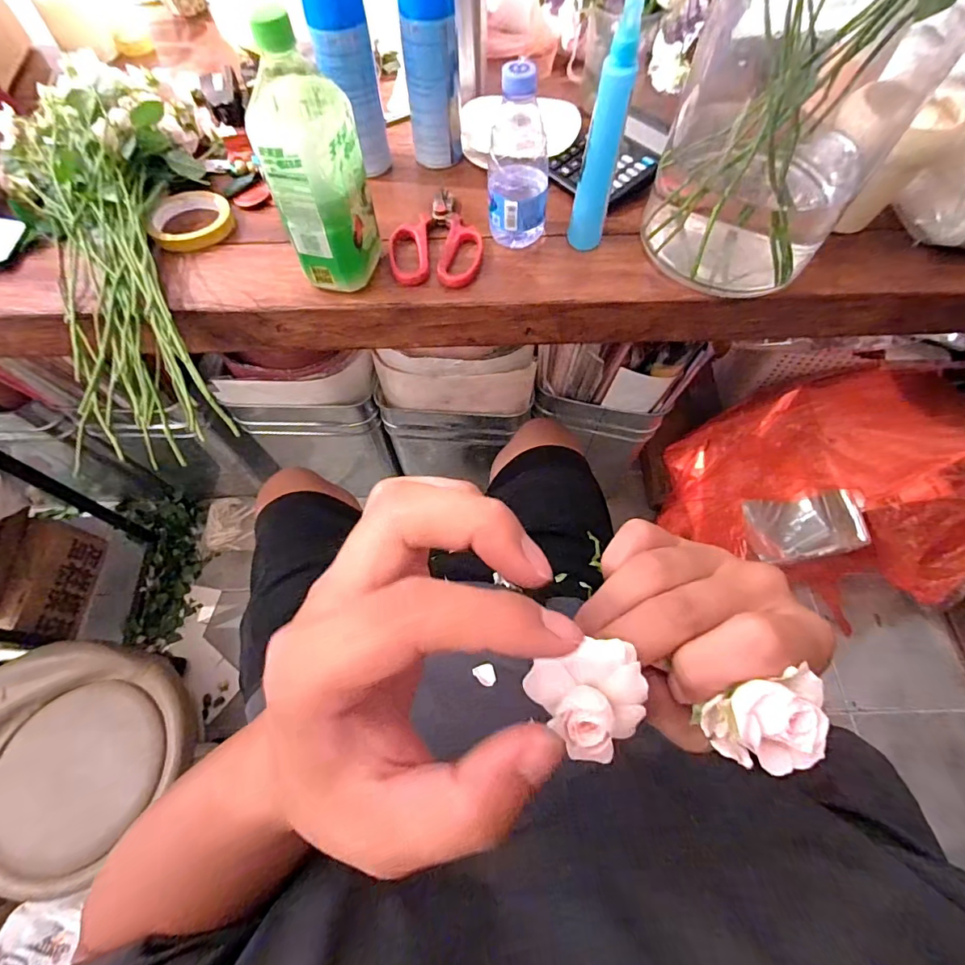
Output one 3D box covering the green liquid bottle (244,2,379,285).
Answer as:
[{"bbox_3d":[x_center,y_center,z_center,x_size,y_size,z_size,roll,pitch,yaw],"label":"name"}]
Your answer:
[{"bbox_3d":[-0.155,-0.286,0.438,0.071,0.207,0.077,13,65,6],"label":"green liquid bottle"}]

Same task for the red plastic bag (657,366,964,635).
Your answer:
[{"bbox_3d":[0.743,0.019,1.036,0.579,0.353,0.470,-1,65,0],"label":"red plastic bag"}]

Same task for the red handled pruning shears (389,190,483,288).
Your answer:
[{"bbox_3d":[-0.056,-0.290,0.548,0.104,0.017,0.152,-5,65,-2],"label":"red handled pruning shears"}]

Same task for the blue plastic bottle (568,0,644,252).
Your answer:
[{"bbox_3d":[0.119,-0.331,0.455,0.036,0.198,0.032,13,65,6],"label":"blue plastic bottle"}]

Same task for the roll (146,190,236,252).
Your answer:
[{"bbox_3d":[-0.354,-0.321,0.562,0.093,0.020,0.097,0,65,0],"label":"roll"}]

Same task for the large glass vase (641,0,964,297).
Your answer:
[{"bbox_3d":[0.296,-0.349,0.438,0.187,0.294,0.203,36,70,16],"label":"large glass vase"}]

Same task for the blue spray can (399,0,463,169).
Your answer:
[{"bbox_3d":[-0.060,-0.495,0.550,0.063,0.186,0.068,-5,65,-3],"label":"blue spray can"}]

